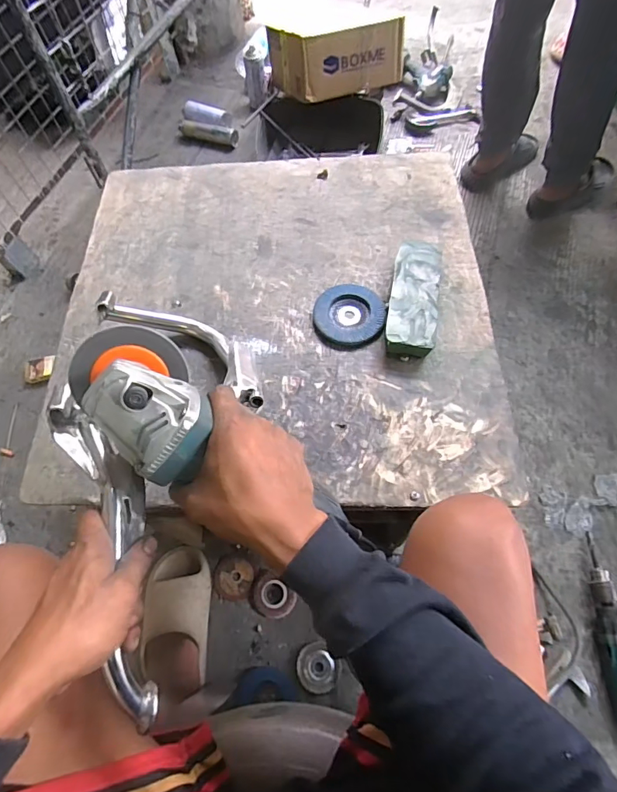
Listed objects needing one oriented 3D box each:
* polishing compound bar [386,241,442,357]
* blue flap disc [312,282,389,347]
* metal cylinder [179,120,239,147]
[{"bbox_3d":[0.141,-0.132,0.601,0.066,0.039,0.181,9,65,7],"label":"polishing compound bar"},{"bbox_3d":[0.056,-0.111,0.606,0.094,0.014,0.092,-1,64,2],"label":"blue flap disc"},{"bbox_3d":[-0.341,-0.890,1.517,0.221,0.063,0.065,25,68,14],"label":"metal cylinder"}]

